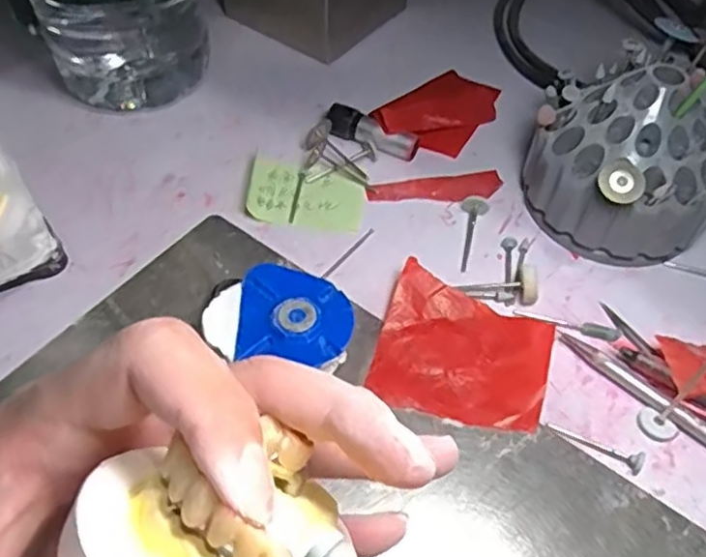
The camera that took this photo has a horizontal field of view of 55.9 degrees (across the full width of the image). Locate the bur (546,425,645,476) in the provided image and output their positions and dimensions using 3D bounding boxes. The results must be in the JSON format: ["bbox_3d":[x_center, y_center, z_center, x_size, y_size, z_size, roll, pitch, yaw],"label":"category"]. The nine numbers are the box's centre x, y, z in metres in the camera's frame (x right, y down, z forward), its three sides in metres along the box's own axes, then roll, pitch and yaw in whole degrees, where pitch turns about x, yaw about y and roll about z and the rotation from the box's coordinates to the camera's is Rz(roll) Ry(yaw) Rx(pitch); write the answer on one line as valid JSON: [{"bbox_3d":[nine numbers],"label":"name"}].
[{"bbox_3d":[0.109,0.075,0.300,0.042,0.005,0.008,22,56,15],"label":"bur"}]

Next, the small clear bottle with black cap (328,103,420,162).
[{"bbox_3d":[0.012,-0.090,0.413,0.058,0.019,0.014,20,55,13],"label":"small clear bottle with black cap"}]

